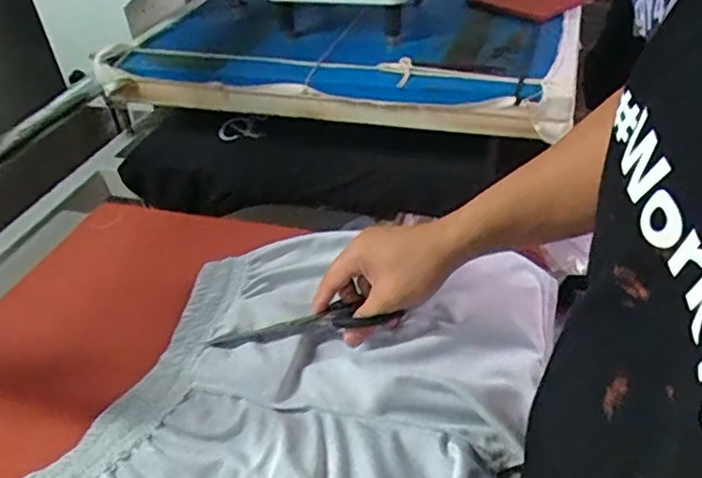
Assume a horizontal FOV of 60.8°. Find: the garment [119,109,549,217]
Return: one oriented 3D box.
[{"bbox_3d":[-0.062,-0.106,0.828,0.566,0.104,0.125,1,39,9],"label":"garment"}]

